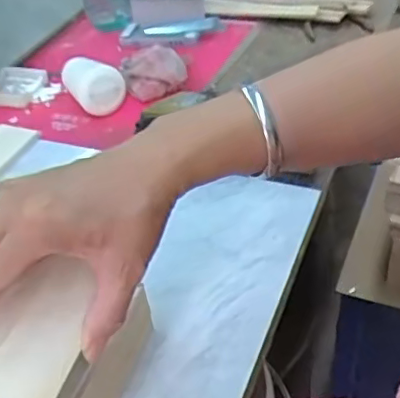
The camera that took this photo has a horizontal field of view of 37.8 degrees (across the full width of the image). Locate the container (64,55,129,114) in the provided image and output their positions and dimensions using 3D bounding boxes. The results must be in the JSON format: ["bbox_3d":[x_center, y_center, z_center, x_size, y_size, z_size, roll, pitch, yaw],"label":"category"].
[{"bbox_3d":[-0.146,-0.157,0.784,0.060,0.053,0.085,-28,45,-25],"label":"container"}]

